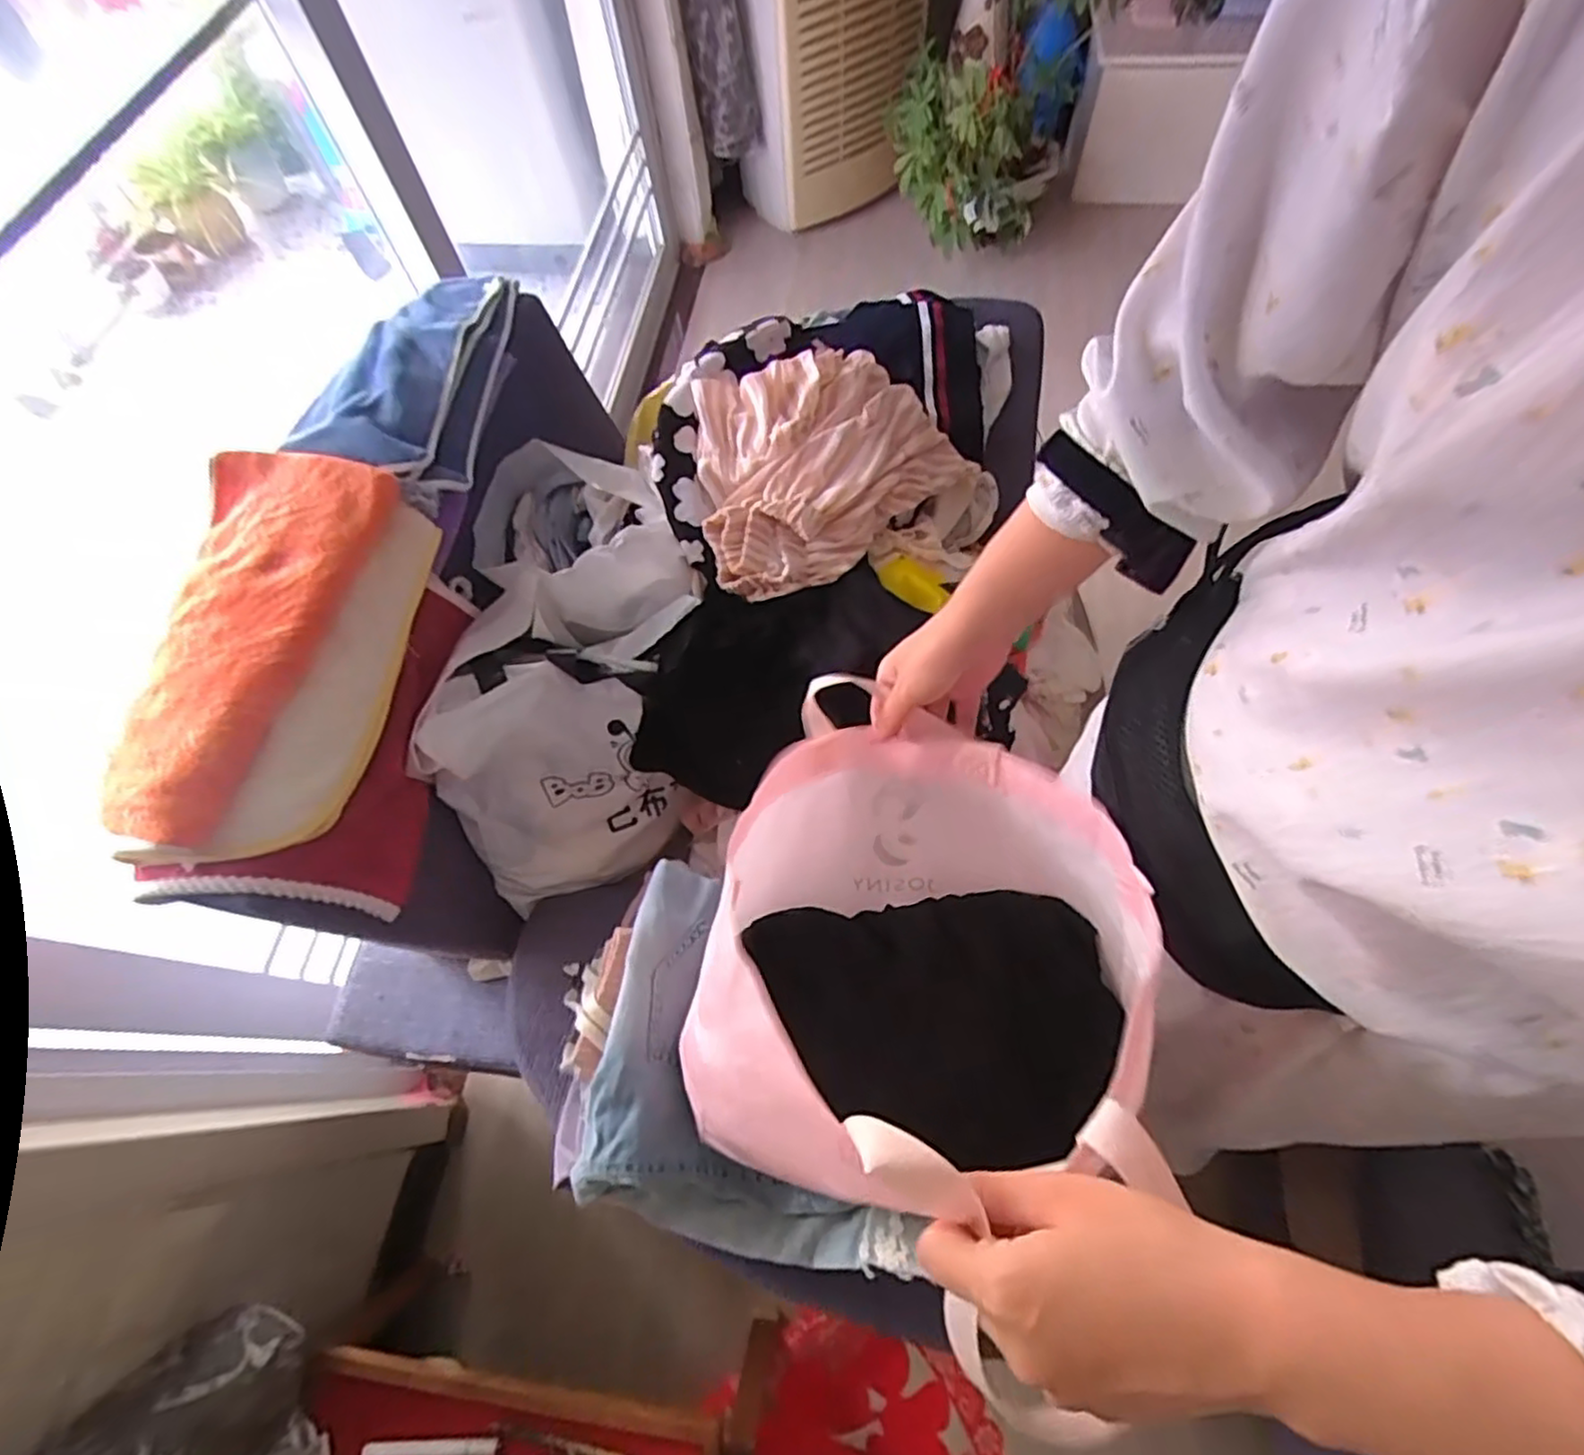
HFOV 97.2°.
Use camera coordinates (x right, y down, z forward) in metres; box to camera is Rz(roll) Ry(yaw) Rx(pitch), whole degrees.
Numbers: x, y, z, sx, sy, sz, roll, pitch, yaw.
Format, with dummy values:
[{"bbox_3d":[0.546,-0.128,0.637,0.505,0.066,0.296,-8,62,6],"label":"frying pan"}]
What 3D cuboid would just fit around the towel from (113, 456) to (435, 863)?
[{"bbox_3d":[-0.442,-0.064,0.624,0.161,0.106,0.378,-4,64,2],"label":"towel"}]

